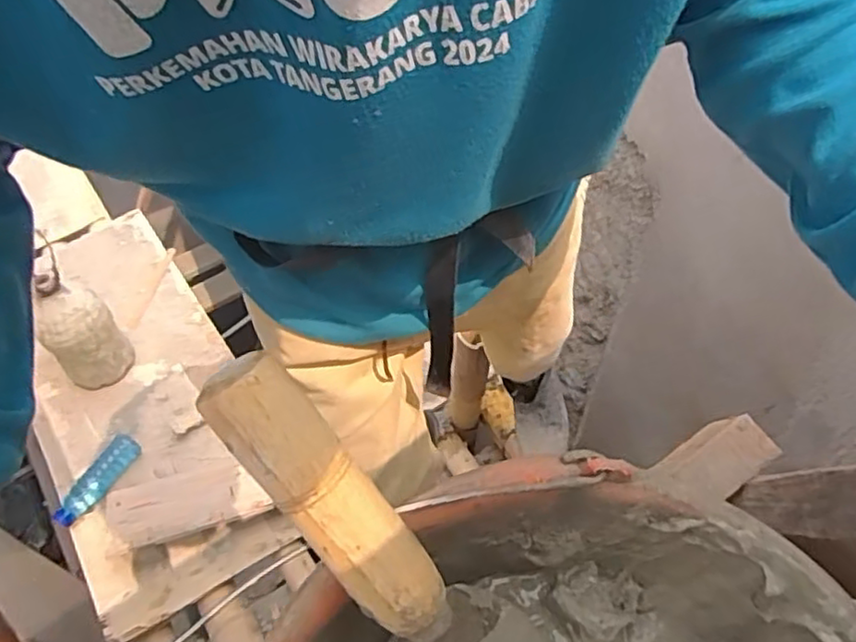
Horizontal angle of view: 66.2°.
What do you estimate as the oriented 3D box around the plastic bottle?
[{"bbox_3d":[-0.736,0.357,1.471,0.075,0.054,0.226,18,56,15],"label":"plastic bottle"}]

